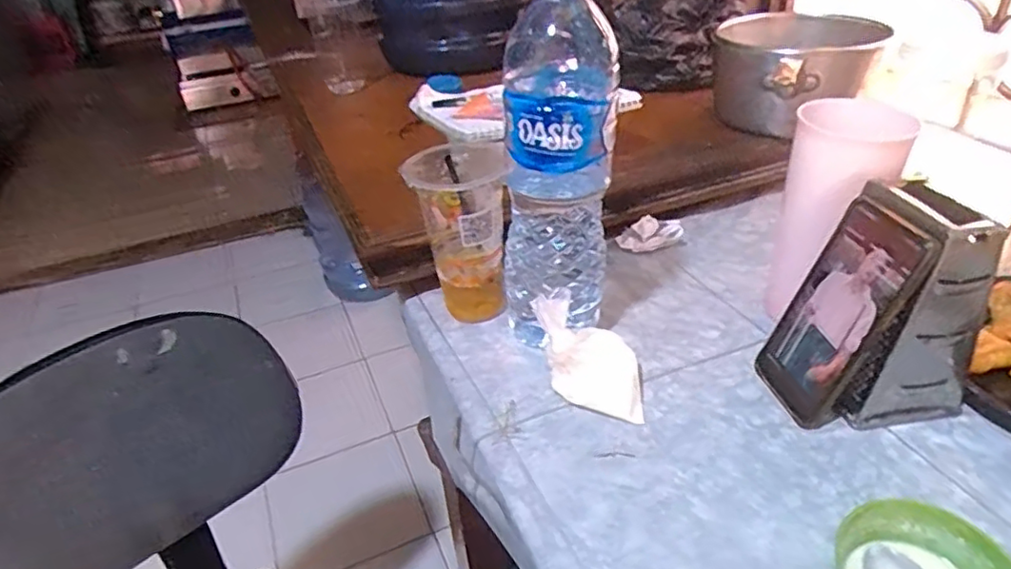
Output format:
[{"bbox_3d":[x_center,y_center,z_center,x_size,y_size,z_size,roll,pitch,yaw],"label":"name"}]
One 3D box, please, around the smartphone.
[{"bbox_3d":[0.250,0.023,0.477,0.014,0.169,0.080,7,29,-21],"label":"smartphone"}]

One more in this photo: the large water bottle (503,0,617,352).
[{"bbox_3d":[0.039,-0.078,0.509,0.084,0.308,0.075,-2,34,3],"label":"large water bottle"}]

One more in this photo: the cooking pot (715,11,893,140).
[{"bbox_3d":[0.341,-0.256,0.760,0.176,0.099,0.178,-3,34,2],"label":"cooking pot"}]

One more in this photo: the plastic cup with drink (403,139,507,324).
[{"bbox_3d":[-0.041,-0.050,0.609,0.084,0.166,0.110,-8,34,-5],"label":"plastic cup with drink"}]

